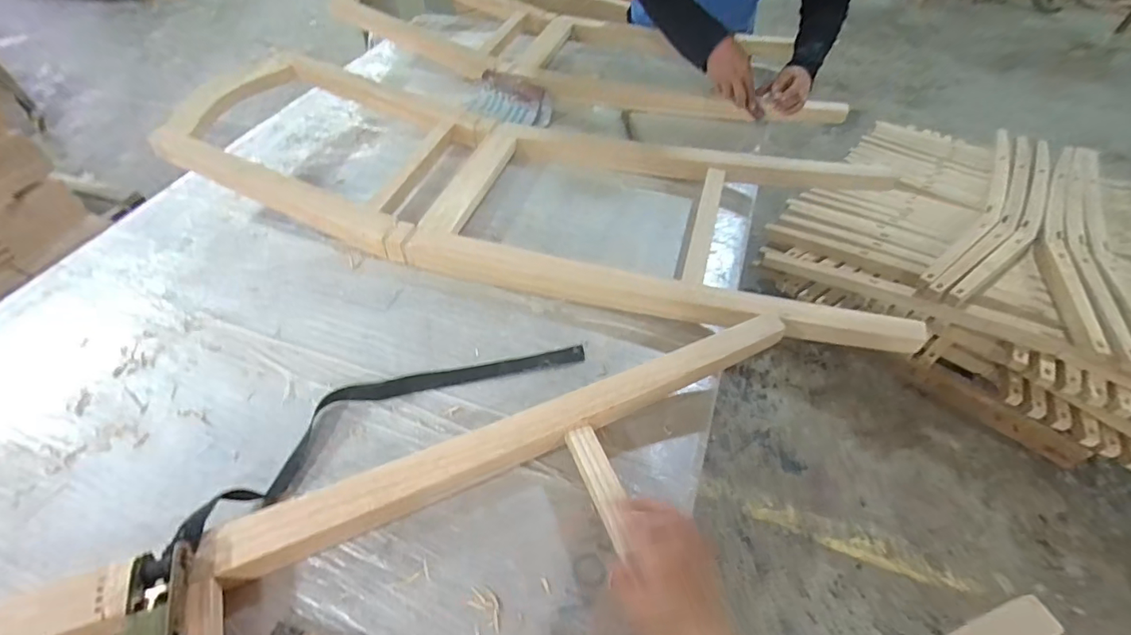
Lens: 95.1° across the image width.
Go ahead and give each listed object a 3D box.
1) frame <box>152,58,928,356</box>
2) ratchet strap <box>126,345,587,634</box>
[{"bbox_3d":[-0.064,-0.252,0.867,1.113,0.122,0.458,14,51,14],"label":"frame"},{"bbox_3d":[-0.230,0.213,0.497,0.261,0.079,0.654,17,52,16],"label":"ratchet strap"}]

